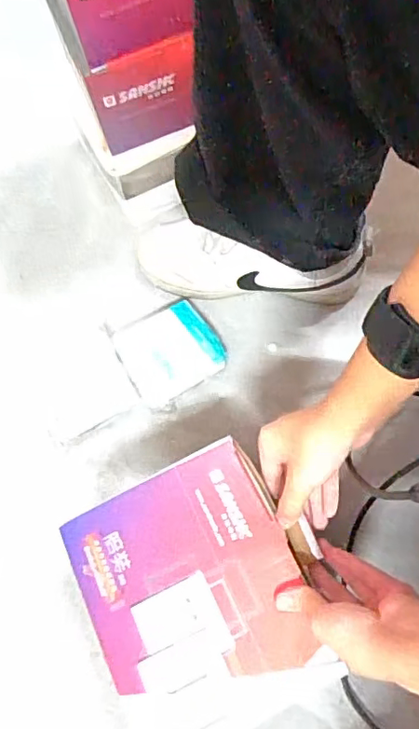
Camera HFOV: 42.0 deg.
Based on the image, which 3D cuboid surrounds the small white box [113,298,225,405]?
[{"bbox_3d":[-0.043,-0.014,0.564,0.093,0.027,0.093,-29,70,-6],"label":"small white box"}]

